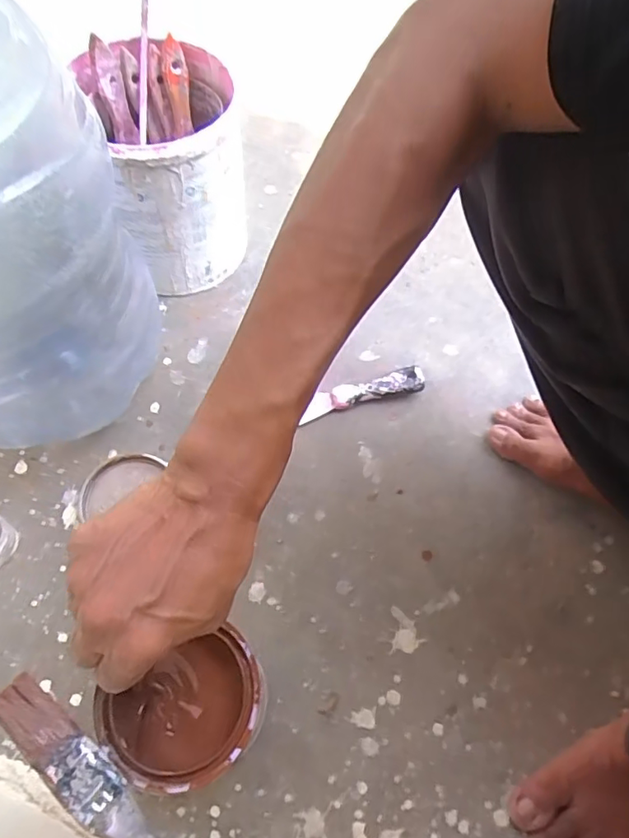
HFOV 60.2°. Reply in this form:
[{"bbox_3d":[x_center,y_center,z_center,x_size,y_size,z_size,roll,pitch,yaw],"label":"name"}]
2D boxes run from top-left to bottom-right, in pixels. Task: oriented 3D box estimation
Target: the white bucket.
[{"bbox_3d":[-0.154,-0.271,0.607,0.144,0.195,0.171,-13,65,-9],"label":"white bucket"}]

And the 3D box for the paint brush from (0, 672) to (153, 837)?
[{"bbox_3d":[-0.099,0.181,0.257,0.144,0.008,0.023,42,69,8],"label":"paint brush"}]

